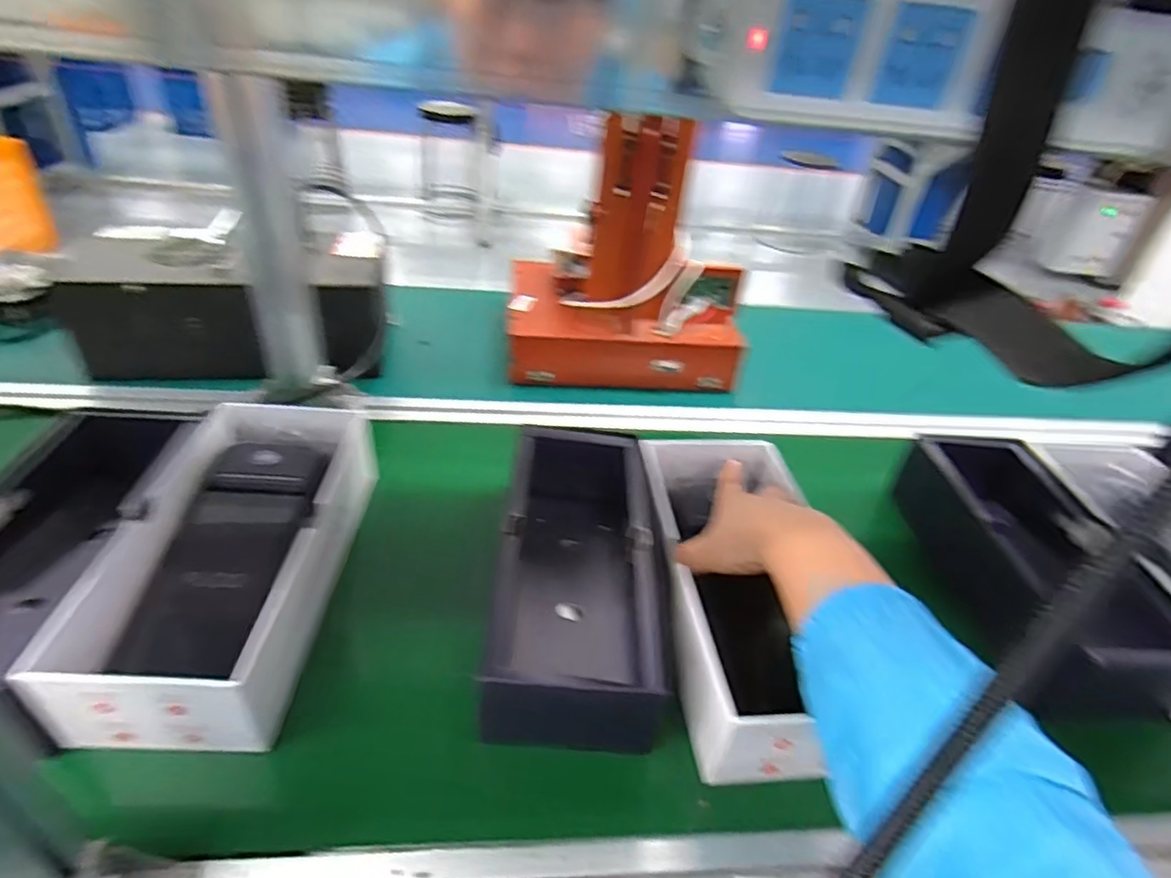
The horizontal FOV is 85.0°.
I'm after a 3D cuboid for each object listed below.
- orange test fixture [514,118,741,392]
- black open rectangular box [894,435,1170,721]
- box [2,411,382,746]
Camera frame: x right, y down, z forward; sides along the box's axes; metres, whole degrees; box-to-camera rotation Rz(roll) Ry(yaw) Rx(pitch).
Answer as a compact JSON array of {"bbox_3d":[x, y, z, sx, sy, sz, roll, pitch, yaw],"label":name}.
[{"bbox_3d":[0.050,-0.217,0.733,0.262,0.270,0.163,2,39,-3],"label":"orange test fixture"},{"bbox_3d":[0.377,0.100,0.551,0.108,0.083,0.258,-1,39,-7],"label":"black open rectangular box"},{"bbox_3d":[-0.251,0.074,0.467,0.126,0.072,0.278,3,39,-2],"label":"box"}]

